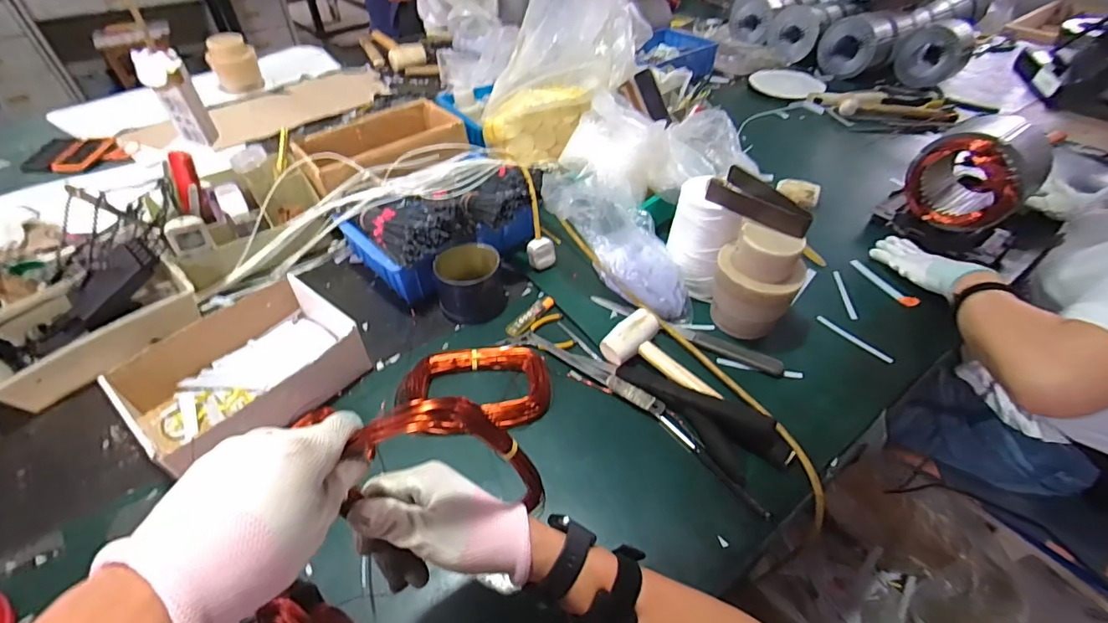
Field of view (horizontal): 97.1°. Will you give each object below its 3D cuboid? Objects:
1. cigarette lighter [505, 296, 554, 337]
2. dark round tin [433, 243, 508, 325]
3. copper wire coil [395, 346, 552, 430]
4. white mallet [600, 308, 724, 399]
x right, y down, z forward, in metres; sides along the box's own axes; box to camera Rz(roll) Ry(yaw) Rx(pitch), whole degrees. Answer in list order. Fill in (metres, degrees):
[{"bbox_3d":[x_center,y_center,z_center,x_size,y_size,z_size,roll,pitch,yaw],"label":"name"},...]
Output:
[{"bbox_3d":[-0.035,0.006,0.725,0.026,0.009,0.087,28,52,25],"label":"cigarette lighter"},{"bbox_3d":[-0.123,-0.043,0.727,0.098,0.064,0.101,0,45,0],"label":"dark round tin"},{"bbox_3d":[-0.101,0.094,0.623,0.191,0.028,0.109,-6,46,-6],"label":"copper wire coil"},{"bbox_3d":[0.136,0.064,0.626,0.073,0.040,0.146,-29,52,-26],"label":"white mallet"}]

